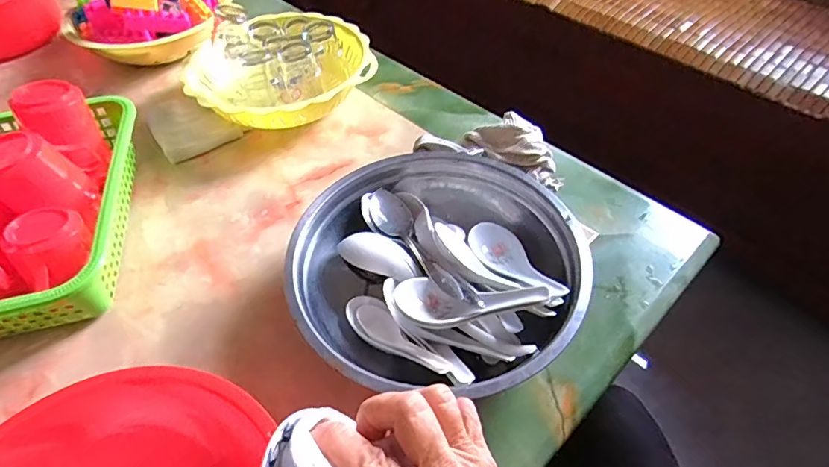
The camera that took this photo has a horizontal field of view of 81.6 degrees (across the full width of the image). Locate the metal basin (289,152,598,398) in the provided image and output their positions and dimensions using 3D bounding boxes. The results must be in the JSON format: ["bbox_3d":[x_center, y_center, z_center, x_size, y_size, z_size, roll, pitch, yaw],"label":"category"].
[{"bbox_3d":[0.021,0.034,0.451,0.249,0.069,0.245,-1,50,1],"label":"metal basin"}]

